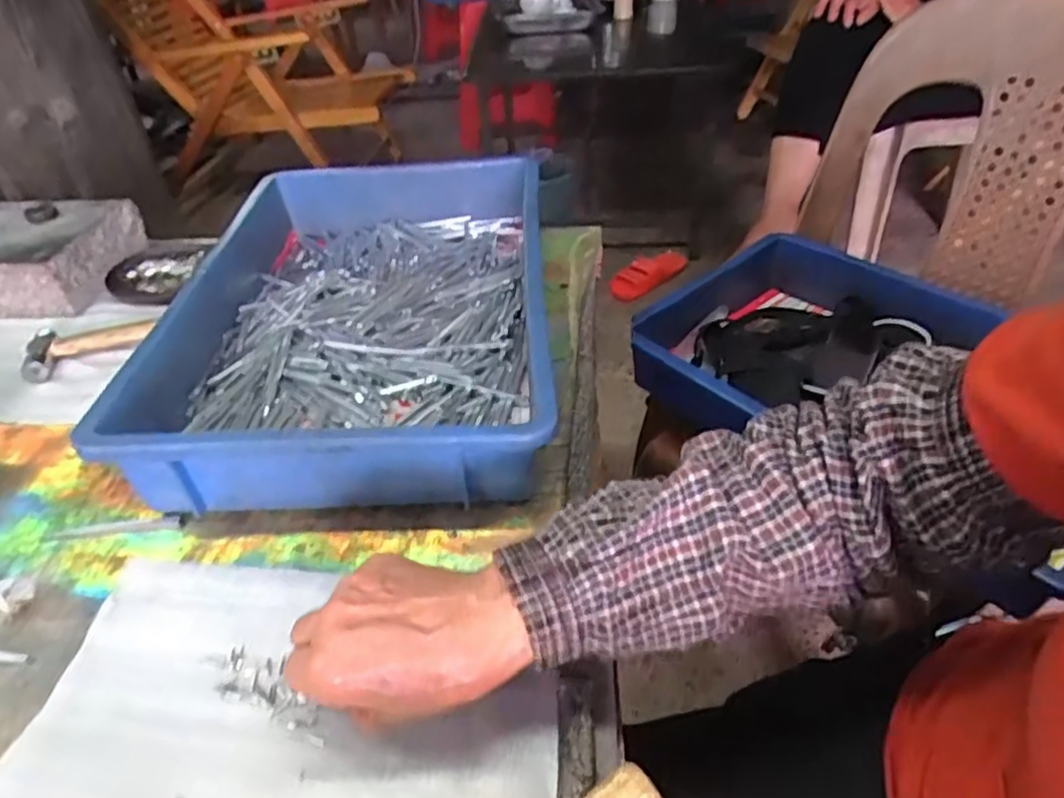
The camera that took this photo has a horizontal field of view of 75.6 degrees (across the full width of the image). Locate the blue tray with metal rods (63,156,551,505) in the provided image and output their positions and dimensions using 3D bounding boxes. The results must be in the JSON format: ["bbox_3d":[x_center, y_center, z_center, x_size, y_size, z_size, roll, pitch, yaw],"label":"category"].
[{"bbox_3d":[-0.137,-0.090,0.596,0.302,0.079,0.452,-1,40,2],"label":"blue tray with metal rods"}]

